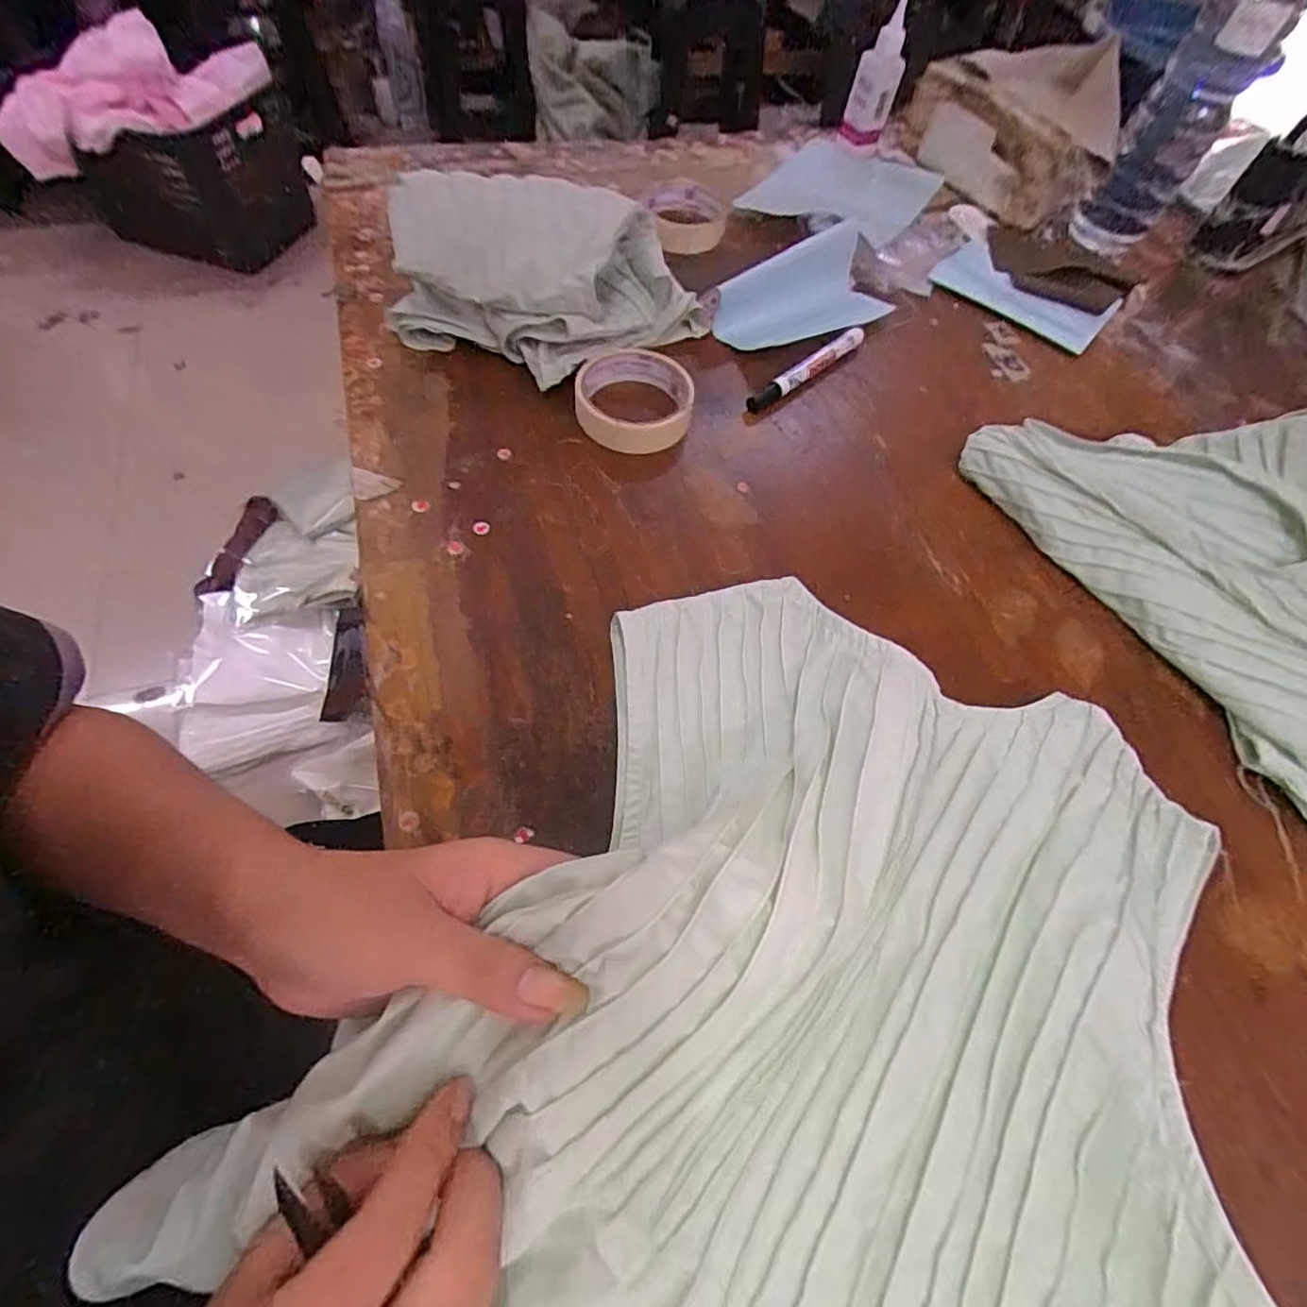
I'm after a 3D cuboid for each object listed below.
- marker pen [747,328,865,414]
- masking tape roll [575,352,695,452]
[{"bbox_3d":[0.128,-0.237,0.505,0.135,0.016,0.016,-37,69,-22],"label":"marker pen"},{"bbox_3d":[-0.015,-0.196,0.471,0.085,0.033,0.082,2,60,-3],"label":"masking tape roll"}]

